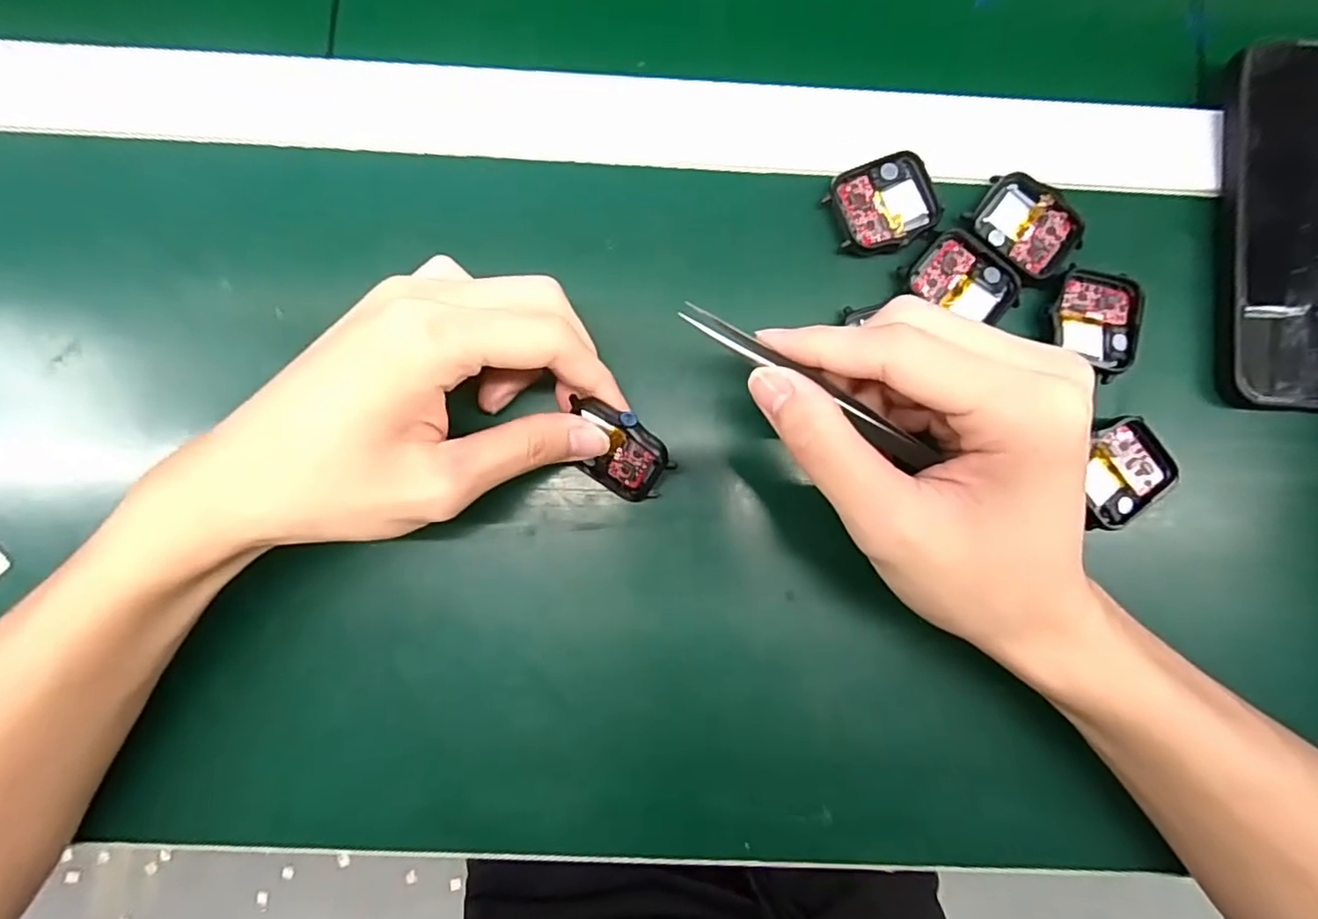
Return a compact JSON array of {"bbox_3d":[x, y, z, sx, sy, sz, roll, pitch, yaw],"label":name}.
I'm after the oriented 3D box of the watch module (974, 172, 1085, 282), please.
[{"bbox_3d":[0.162,-0.102,0.265,0.045,0.004,0.036,43,86,2],"label":"watch module"}]

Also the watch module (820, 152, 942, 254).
[{"bbox_3d":[0.098,-0.112,0.265,0.045,0.005,0.039,-22,87,-2],"label":"watch module"}]

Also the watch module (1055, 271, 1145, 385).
[{"bbox_3d":[0.190,-0.059,0.263,0.035,0.005,0.045,9,86,0],"label":"watch module"}]

